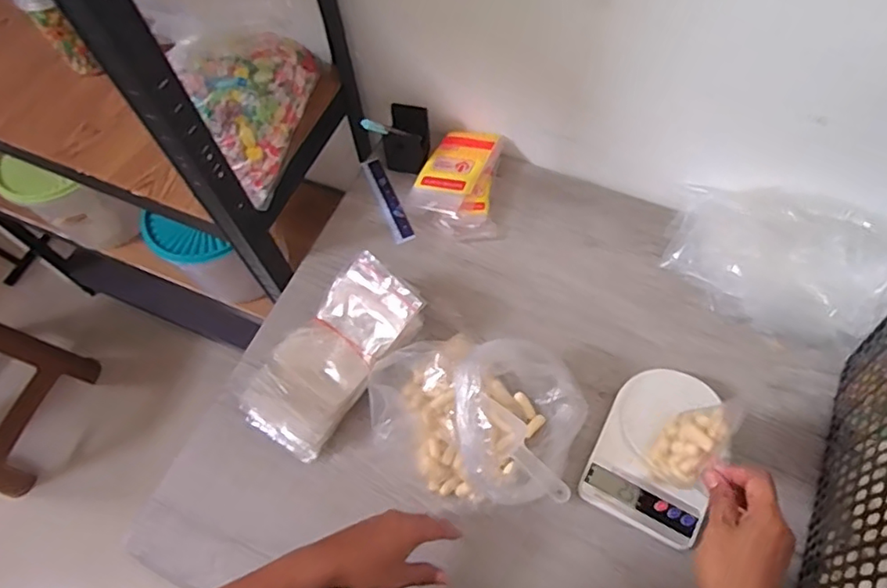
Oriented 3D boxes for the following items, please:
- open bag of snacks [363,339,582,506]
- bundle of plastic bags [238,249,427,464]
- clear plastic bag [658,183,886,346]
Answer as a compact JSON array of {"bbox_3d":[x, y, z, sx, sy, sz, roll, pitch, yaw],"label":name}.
[{"bbox_3d":[0.034,0.126,0.627,0.216,0.157,0.164,22,67,13],"label":"open bag of snacks"},{"bbox_3d":[-0.130,0.077,0.689,0.117,0.091,0.229,33,69,18],"label":"bundle of plastic bags"},{"bbox_3d":[0.398,-0.045,0.696,0.245,0.138,0.134,36,70,19],"label":"clear plastic bag"}]

